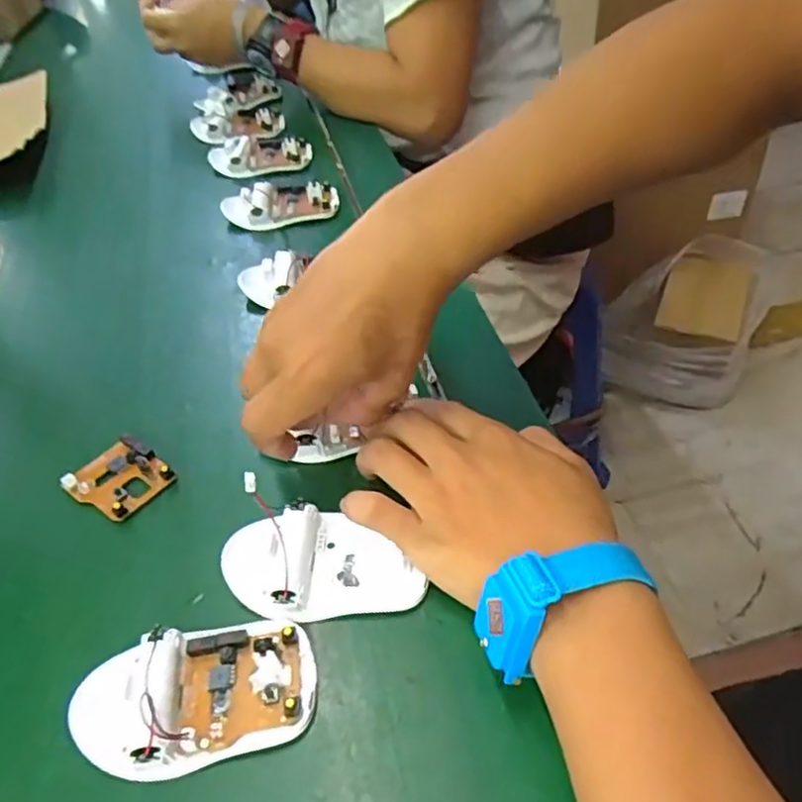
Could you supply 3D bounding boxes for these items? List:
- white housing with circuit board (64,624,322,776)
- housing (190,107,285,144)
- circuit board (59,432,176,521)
[{"bbox_3d":[-0.086,0.120,0.278,0.096,0.018,0.056,-13,44,-8],"label":"white housing with circuit board"},{"bbox_3d":[-0.172,-0.288,0.697,0.096,0.018,0.040,-9,44,-2],"label":"housing"},{"bbox_3d":[-0.157,0.041,0.372,0.050,0.011,0.044,23,51,27],"label":"circuit board"}]

